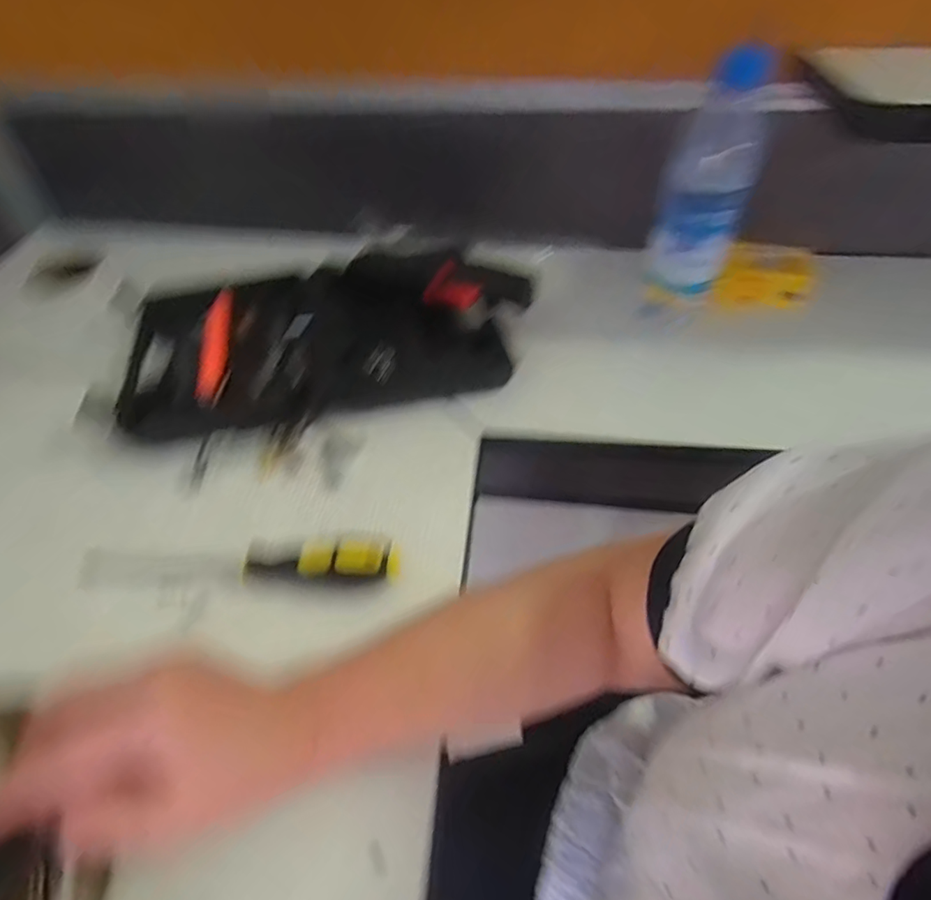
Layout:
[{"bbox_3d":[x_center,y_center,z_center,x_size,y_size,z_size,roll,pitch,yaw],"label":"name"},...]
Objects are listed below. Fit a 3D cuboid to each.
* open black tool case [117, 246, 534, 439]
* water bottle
[{"bbox_3d":[-0.129,-0.116,0.498,0.371,0.063,0.197,-9,51,-6],"label":"open black tool case"},{"bbox_3d":[0.204,-0.227,0.448,0.068,0.183,0.061,16,18,14],"label":"water bottle"}]

